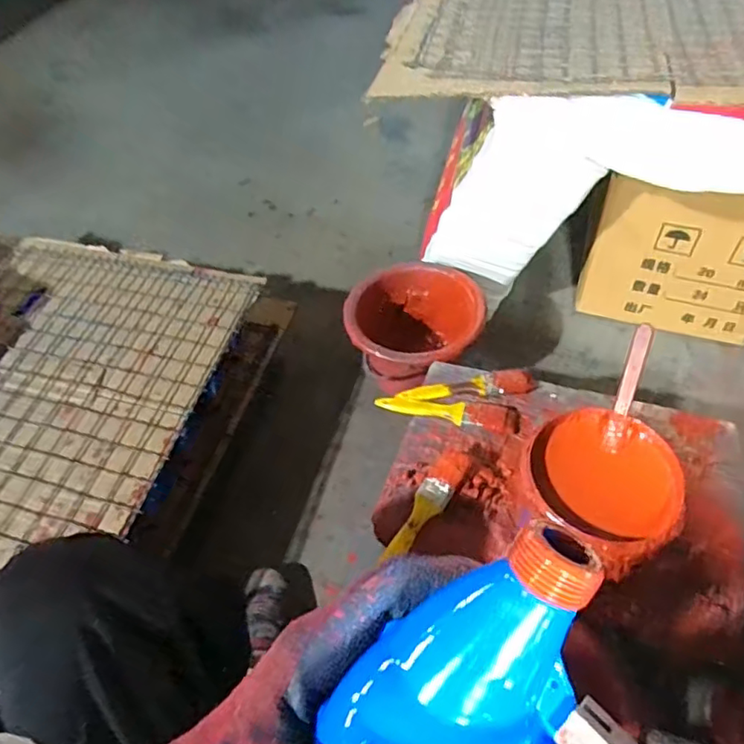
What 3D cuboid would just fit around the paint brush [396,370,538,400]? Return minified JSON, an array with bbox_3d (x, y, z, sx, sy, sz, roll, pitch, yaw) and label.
[{"bbox_3d":[0.126,0.021,0.764,0.180,0.014,0.034,-8,52,-1],"label":"paint brush"}]

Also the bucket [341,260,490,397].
[{"bbox_3d":[0.075,-0.052,0.946,0.218,0.153,0.217,-2,52,3],"label":"bucket"}]

